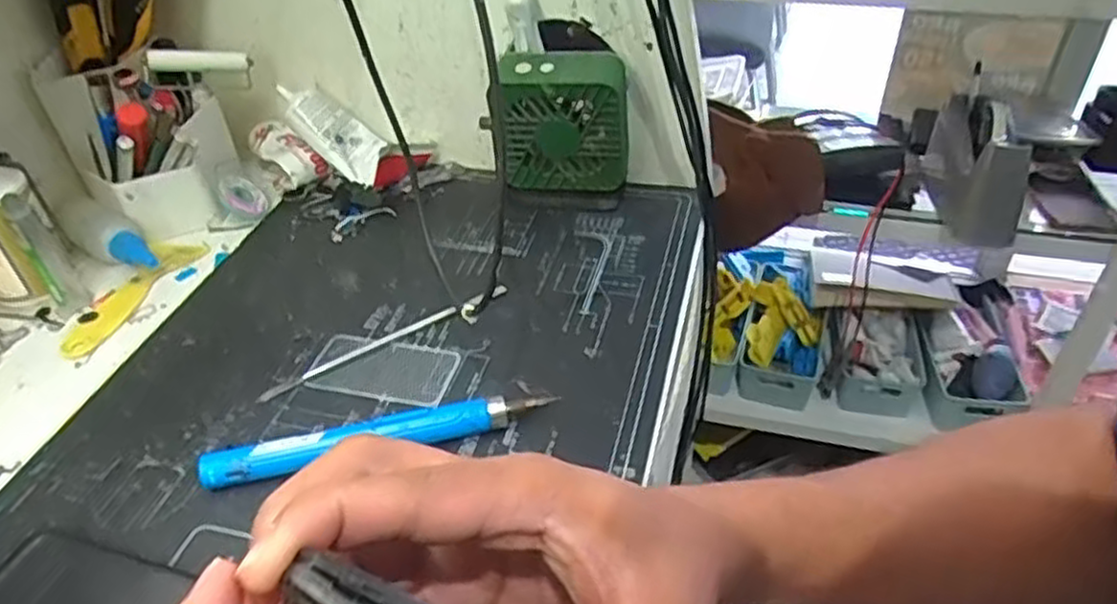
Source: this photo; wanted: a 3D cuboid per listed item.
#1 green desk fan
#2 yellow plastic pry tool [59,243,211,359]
[{"bbox_3d":[0.003,-0.125,0.565,0.096,0.112,0.046,4,41,9],"label":"green desk fan"},{"bbox_3d":[-0.309,-0.009,0.542,0.039,0.006,0.127,10,42,16],"label":"yellow plastic pry tool"}]

